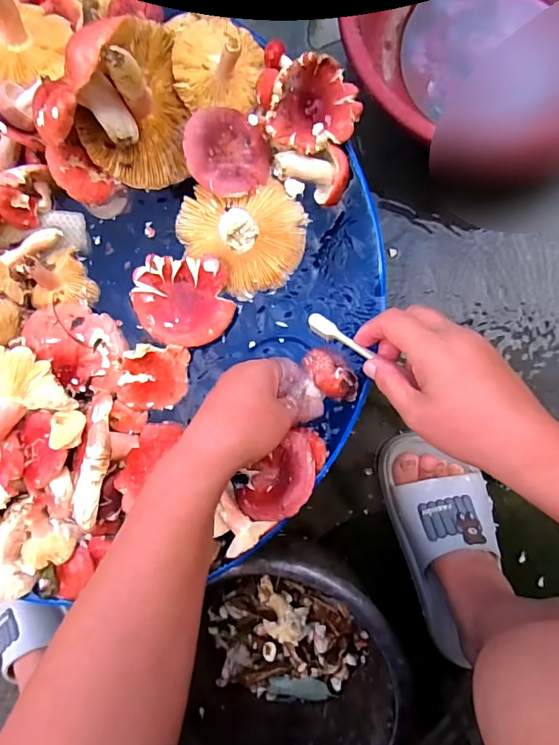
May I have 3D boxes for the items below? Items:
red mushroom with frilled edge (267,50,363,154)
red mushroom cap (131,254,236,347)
[{"bbox_3d":[0.027,-0.208,0.353,0.070,0.033,0.061,-45,87,6],"label":"red mushroom with frilled edge"},{"bbox_3d":[-0.085,-0.062,0.388,0.086,0.017,0.074,2,92,6],"label":"red mushroom cap"}]

